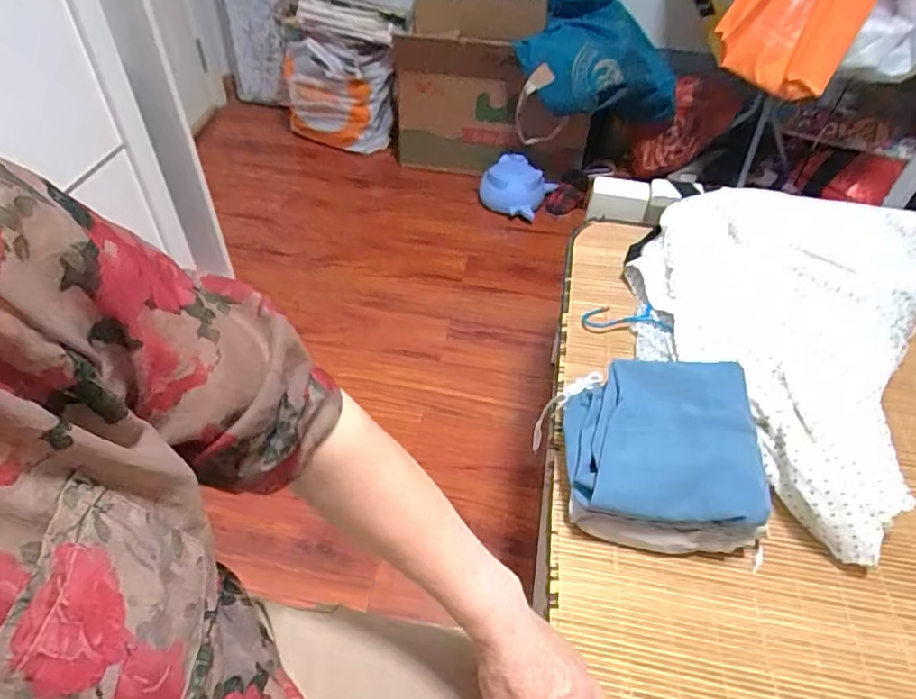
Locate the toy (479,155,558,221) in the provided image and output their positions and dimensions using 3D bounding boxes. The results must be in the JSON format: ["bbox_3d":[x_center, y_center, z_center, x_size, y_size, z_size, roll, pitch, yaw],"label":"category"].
[{"bbox_3d":[0.175,-0.512,1.782,0.203,0.113,0.150,28,52,21],"label":"toy"}]

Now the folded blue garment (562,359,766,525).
[{"bbox_3d":[0.230,0.095,0.653,0.196,0.051,0.197,8,48,4],"label":"folded blue garment"}]

